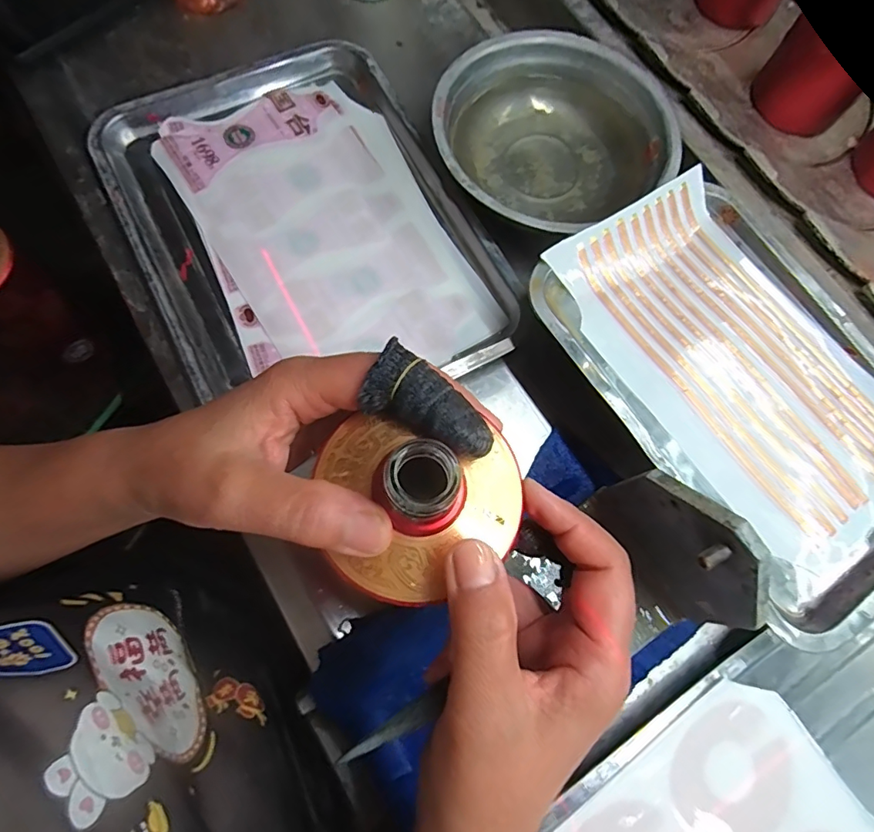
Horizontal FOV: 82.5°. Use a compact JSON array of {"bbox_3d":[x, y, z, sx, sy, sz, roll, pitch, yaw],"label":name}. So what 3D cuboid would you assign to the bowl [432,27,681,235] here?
[{"bbox_3d":[0.098,-0.234,0.413,0.194,0.051,0.196,-1,72,2],"label":"bowl"}]

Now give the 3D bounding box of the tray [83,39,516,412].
[{"bbox_3d":[-0.111,-0.158,0.416,0.252,0.032,0.328,-26,73,-6],"label":"tray"}]

